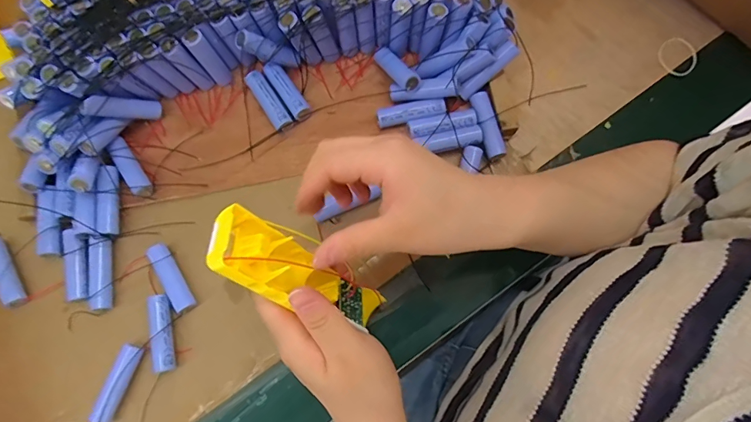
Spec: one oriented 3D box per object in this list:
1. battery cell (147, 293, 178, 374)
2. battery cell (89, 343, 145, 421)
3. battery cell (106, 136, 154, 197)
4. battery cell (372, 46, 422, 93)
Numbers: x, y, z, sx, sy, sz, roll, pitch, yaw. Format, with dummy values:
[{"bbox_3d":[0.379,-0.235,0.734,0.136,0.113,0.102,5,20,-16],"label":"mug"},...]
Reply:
[{"bbox_3d":[-0.189,0.108,0.388,0.017,0.021,0.067,-15,76,-3],"label":"battery cell"},{"bbox_3d":[-0.220,0.148,0.375,0.015,0.021,0.066,17,76,5],"label":"battery cell"},{"bbox_3d":[-0.230,-0.039,0.411,0.019,0.021,0.067,-36,78,-8],"label":"battery cell"},{"bbox_3d":[0.019,-0.137,0.418,0.018,0.017,0.072,-32,56,-8],"label":"battery cell"}]

